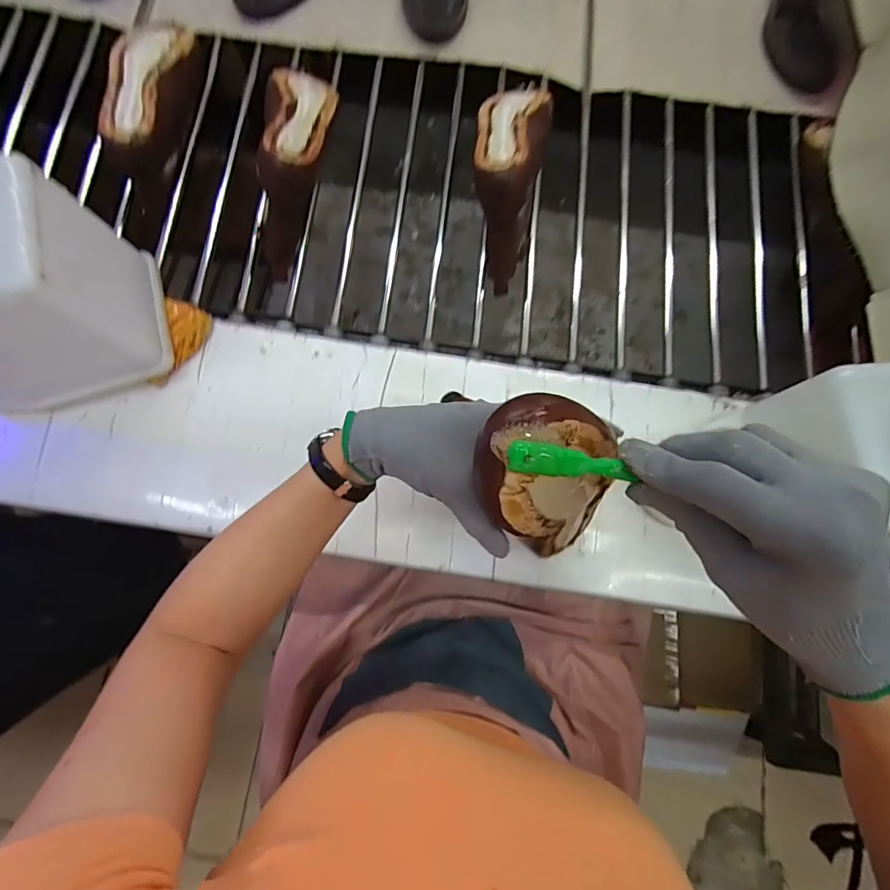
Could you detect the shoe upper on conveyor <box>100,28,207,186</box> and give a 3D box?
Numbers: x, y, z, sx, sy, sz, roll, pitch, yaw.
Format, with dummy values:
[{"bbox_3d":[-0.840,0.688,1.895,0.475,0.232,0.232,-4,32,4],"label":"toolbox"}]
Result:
[{"bbox_3d":[-0.377,-0.445,0.613,0.079,0.102,0.224,2,77,0],"label":"shoe upper on conveyor"}]

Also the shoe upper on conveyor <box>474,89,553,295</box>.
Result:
[{"bbox_3d":[0.073,-0.321,0.565,0.079,0.127,0.235,10,77,2],"label":"shoe upper on conveyor"}]

